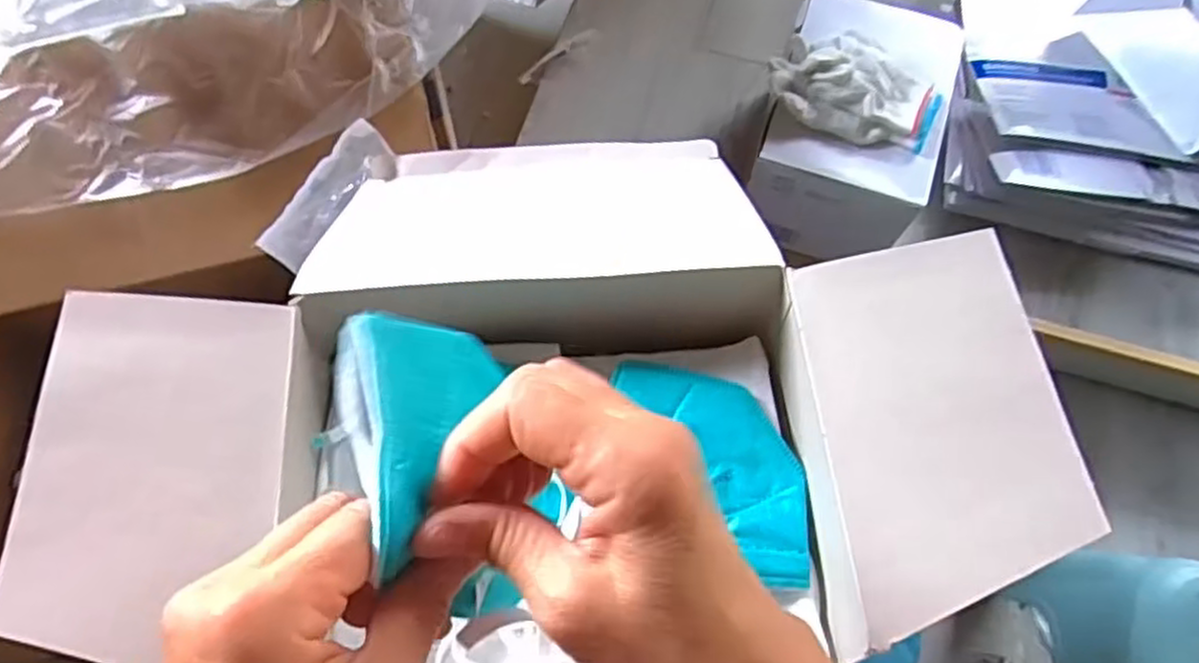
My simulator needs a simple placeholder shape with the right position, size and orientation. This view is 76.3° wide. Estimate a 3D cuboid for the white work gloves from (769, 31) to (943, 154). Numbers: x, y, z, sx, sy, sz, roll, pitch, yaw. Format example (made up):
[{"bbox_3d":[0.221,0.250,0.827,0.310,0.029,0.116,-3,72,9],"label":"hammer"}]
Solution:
[{"bbox_3d":[0.290,-0.282,0.863,0.188,0.045,0.125,18,71,5],"label":"white work gloves"}]

